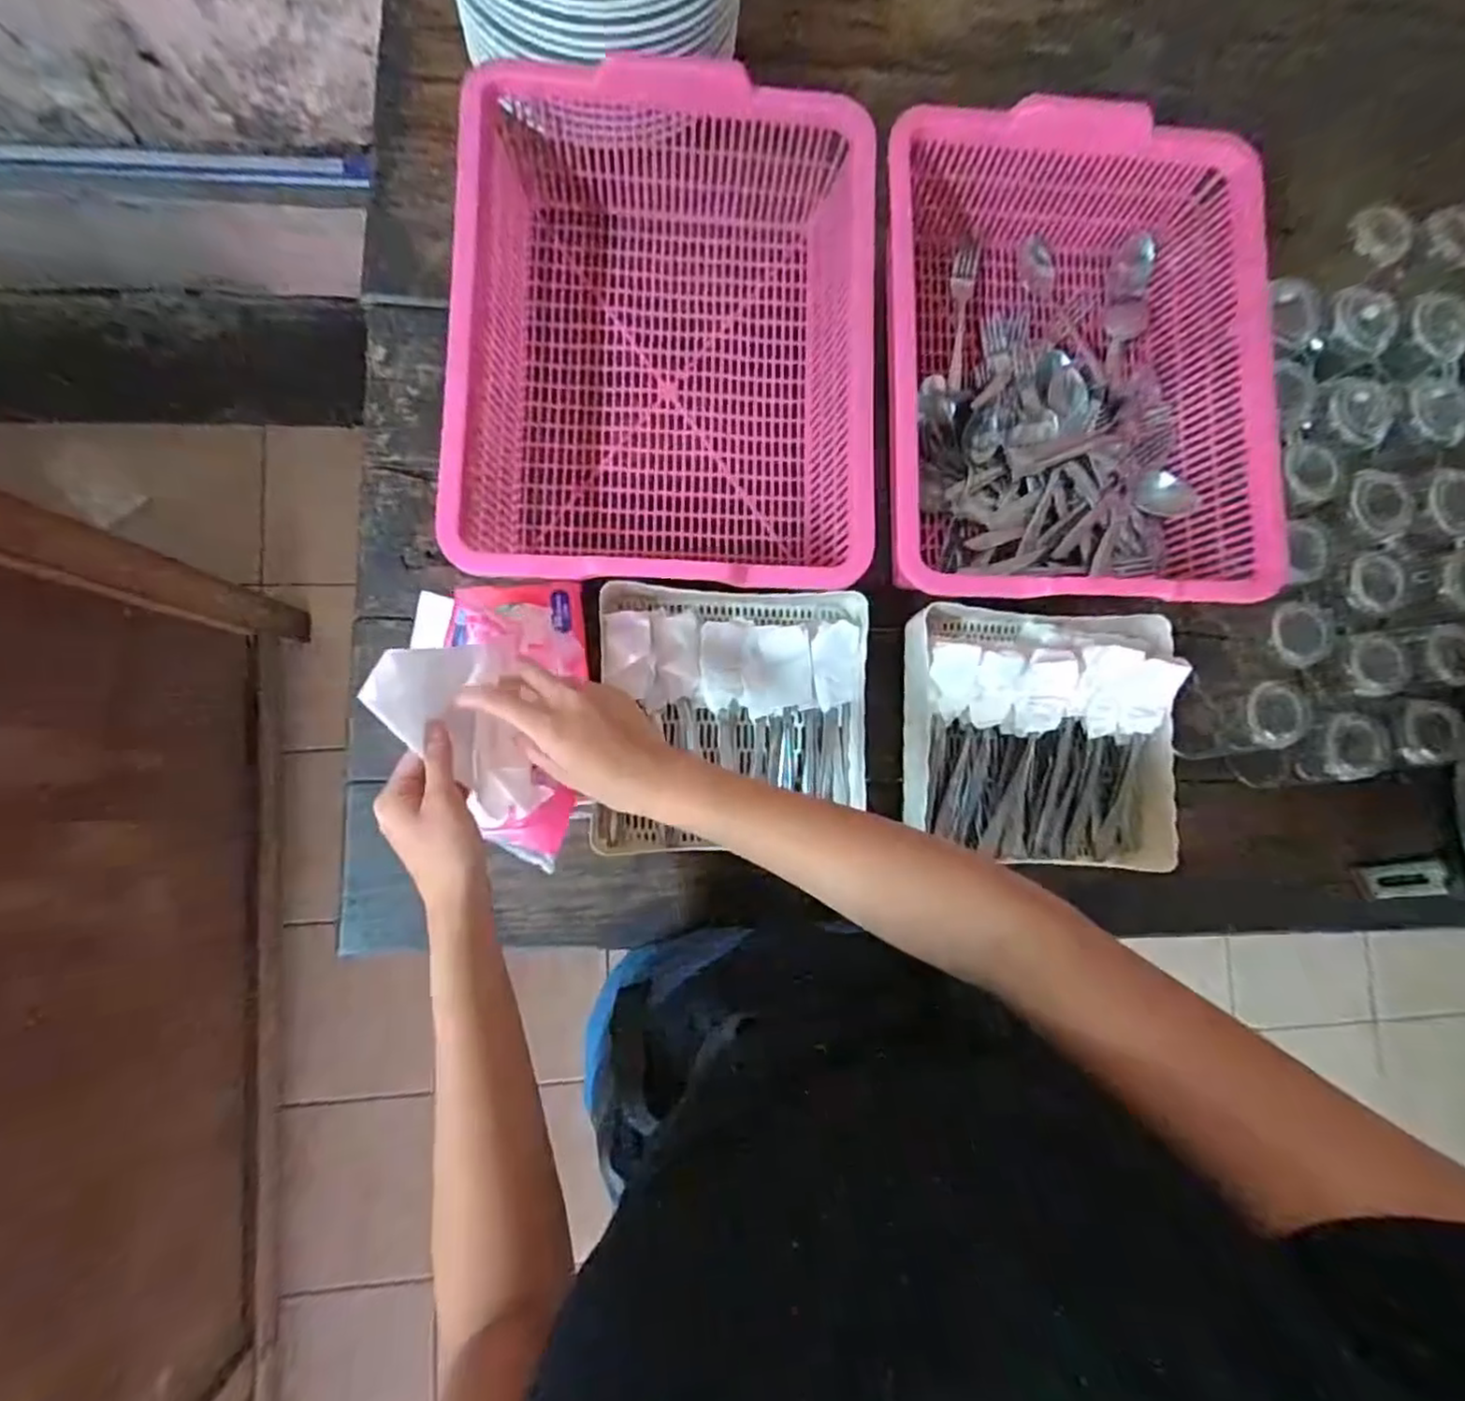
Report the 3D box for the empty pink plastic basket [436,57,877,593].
[{"bbox_3d":[-0.051,-0.267,0.551,0.301,0.125,0.371,2,84,-5],"label":"empty pink plastic basket"}]

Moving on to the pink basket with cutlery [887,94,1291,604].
[{"bbox_3d":[0.266,-0.269,0.569,0.293,0.111,0.379,-1,85,-6],"label":"pink basket with cutlery"}]

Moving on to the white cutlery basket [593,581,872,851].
[{"bbox_3d":[0.003,0.017,0.561,0.217,0.057,0.209,1,84,-5],"label":"white cutlery basket"}]

